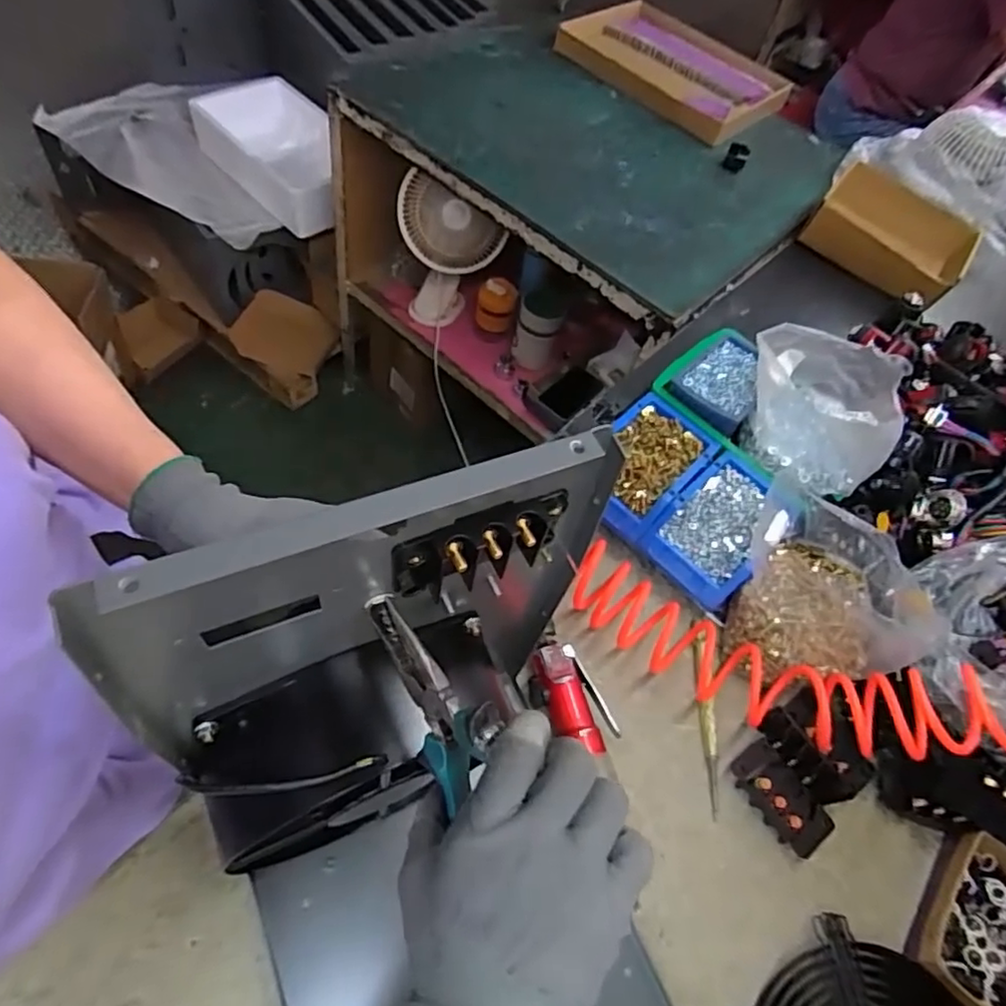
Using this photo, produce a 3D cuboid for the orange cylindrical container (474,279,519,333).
[{"bbox_3d":[-0.015,-0.433,1.353,0.082,0.101,0.072,12,56,-3],"label":"orange cylindrical container"}]

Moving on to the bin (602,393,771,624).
[{"bbox_3d":[0.193,0.000,0.704,0.211,0.072,0.152,38,60,13],"label":"bin"}]

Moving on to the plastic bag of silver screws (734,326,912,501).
[{"bbox_3d":[0.351,-0.107,0.701,0.145,0.103,0.179,-33,69,-27],"label":"plastic bag of silver screws"}]

